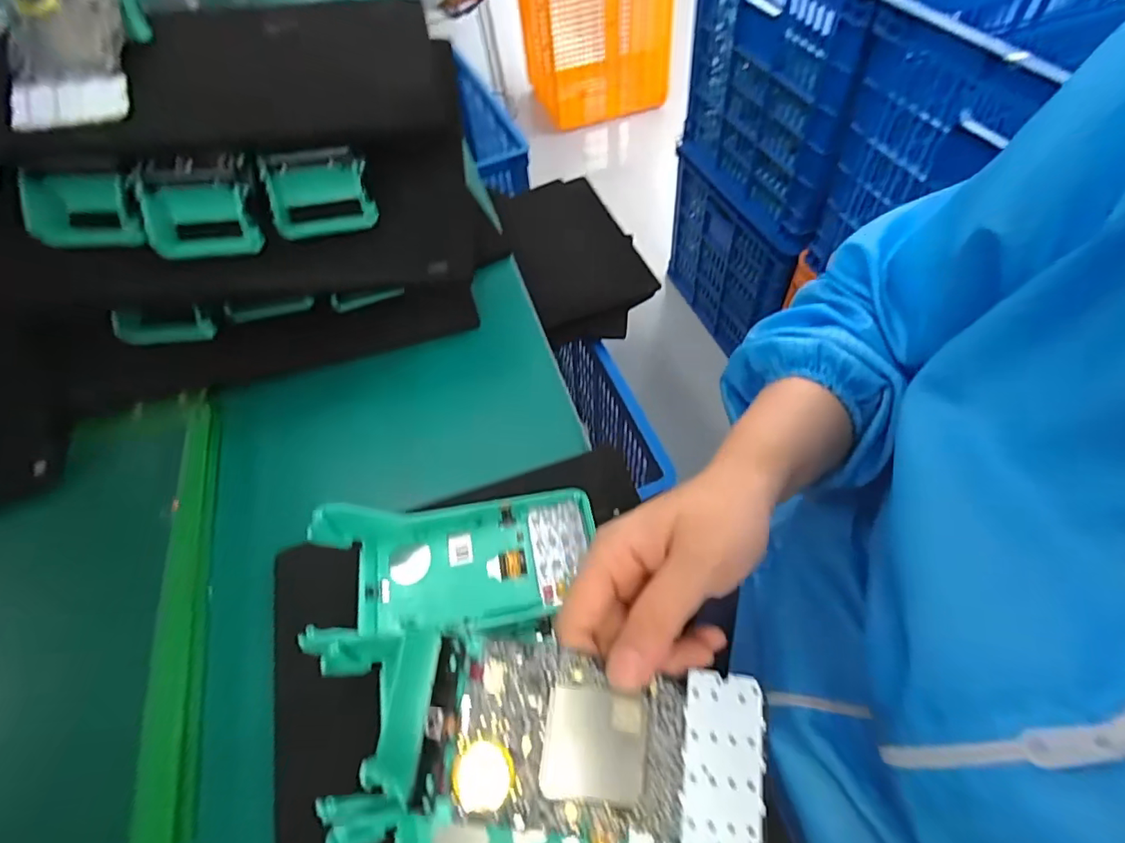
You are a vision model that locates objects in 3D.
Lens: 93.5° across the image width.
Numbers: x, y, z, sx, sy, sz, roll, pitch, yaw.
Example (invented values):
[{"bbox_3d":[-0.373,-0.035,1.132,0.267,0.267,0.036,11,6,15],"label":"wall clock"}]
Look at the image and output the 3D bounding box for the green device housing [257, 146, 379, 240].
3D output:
[{"bbox_3d":[-0.179,-0.170,0.390,0.074,0.047,0.044,-14,57,-4],"label":"green device housing"}]

